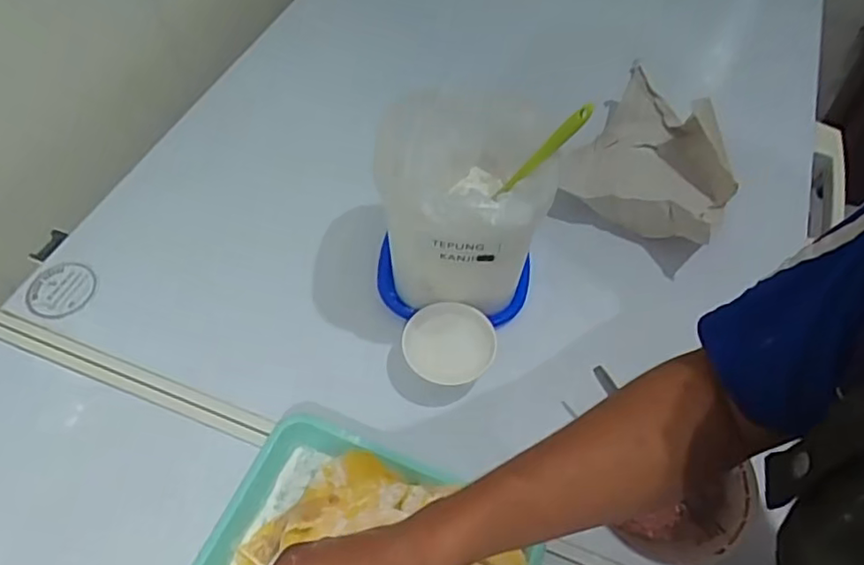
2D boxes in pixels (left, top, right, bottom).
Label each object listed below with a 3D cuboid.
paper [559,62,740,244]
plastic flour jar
[{"bbox_3d":[0.278,-0.146,0.766,0.181,0.080,0.229,29,61,20],"label":"paper"},{"bbox_3d":[0.027,-0.058,0.628,0.161,0.211,0.146,4,55,5],"label":"plastic flour jar"}]

